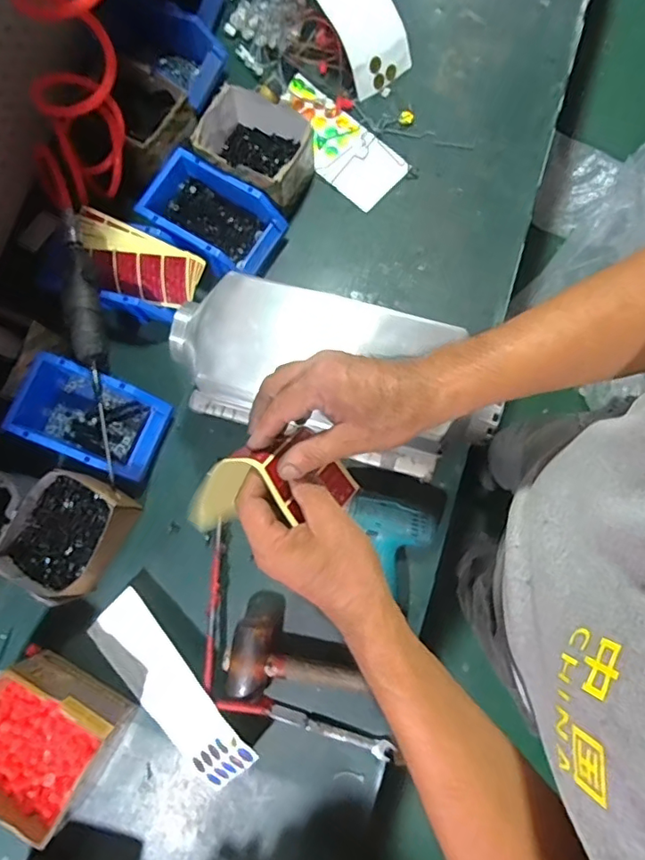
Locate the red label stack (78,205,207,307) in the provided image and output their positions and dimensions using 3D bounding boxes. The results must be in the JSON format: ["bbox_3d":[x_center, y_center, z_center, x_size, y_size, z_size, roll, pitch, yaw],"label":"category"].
[{"bbox_3d":[-0.259,-0.230,0.726,0.182,0.032,0.084,24,81,6],"label":"red label stack"}]

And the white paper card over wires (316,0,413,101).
[{"bbox_3d":[0.041,-0.625,0.784,0.230,0.035,0.115,43,82,-23],"label":"white paper card over wires"}]

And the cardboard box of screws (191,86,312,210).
[{"bbox_3d":[-0.099,-0.404,0.768,0.157,0.081,0.130,19,81,5],"label":"cardboard box of screws"}]

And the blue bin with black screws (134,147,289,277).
[{"bbox_3d":[-0.158,-0.300,0.760,0.191,0.065,0.121,32,82,7],"label":"blue bin with black screws"}]

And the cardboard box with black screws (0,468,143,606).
[{"bbox_3d":[-0.320,0.133,0.683,0.128,0.083,0.151,34,82,8],"label":"cardboard box with black screws"}]

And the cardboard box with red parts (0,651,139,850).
[{"bbox_3d":[-0.333,0.372,0.632,0.151,0.096,0.143,26,81,7],"label":"cardboard box with red parts"}]

